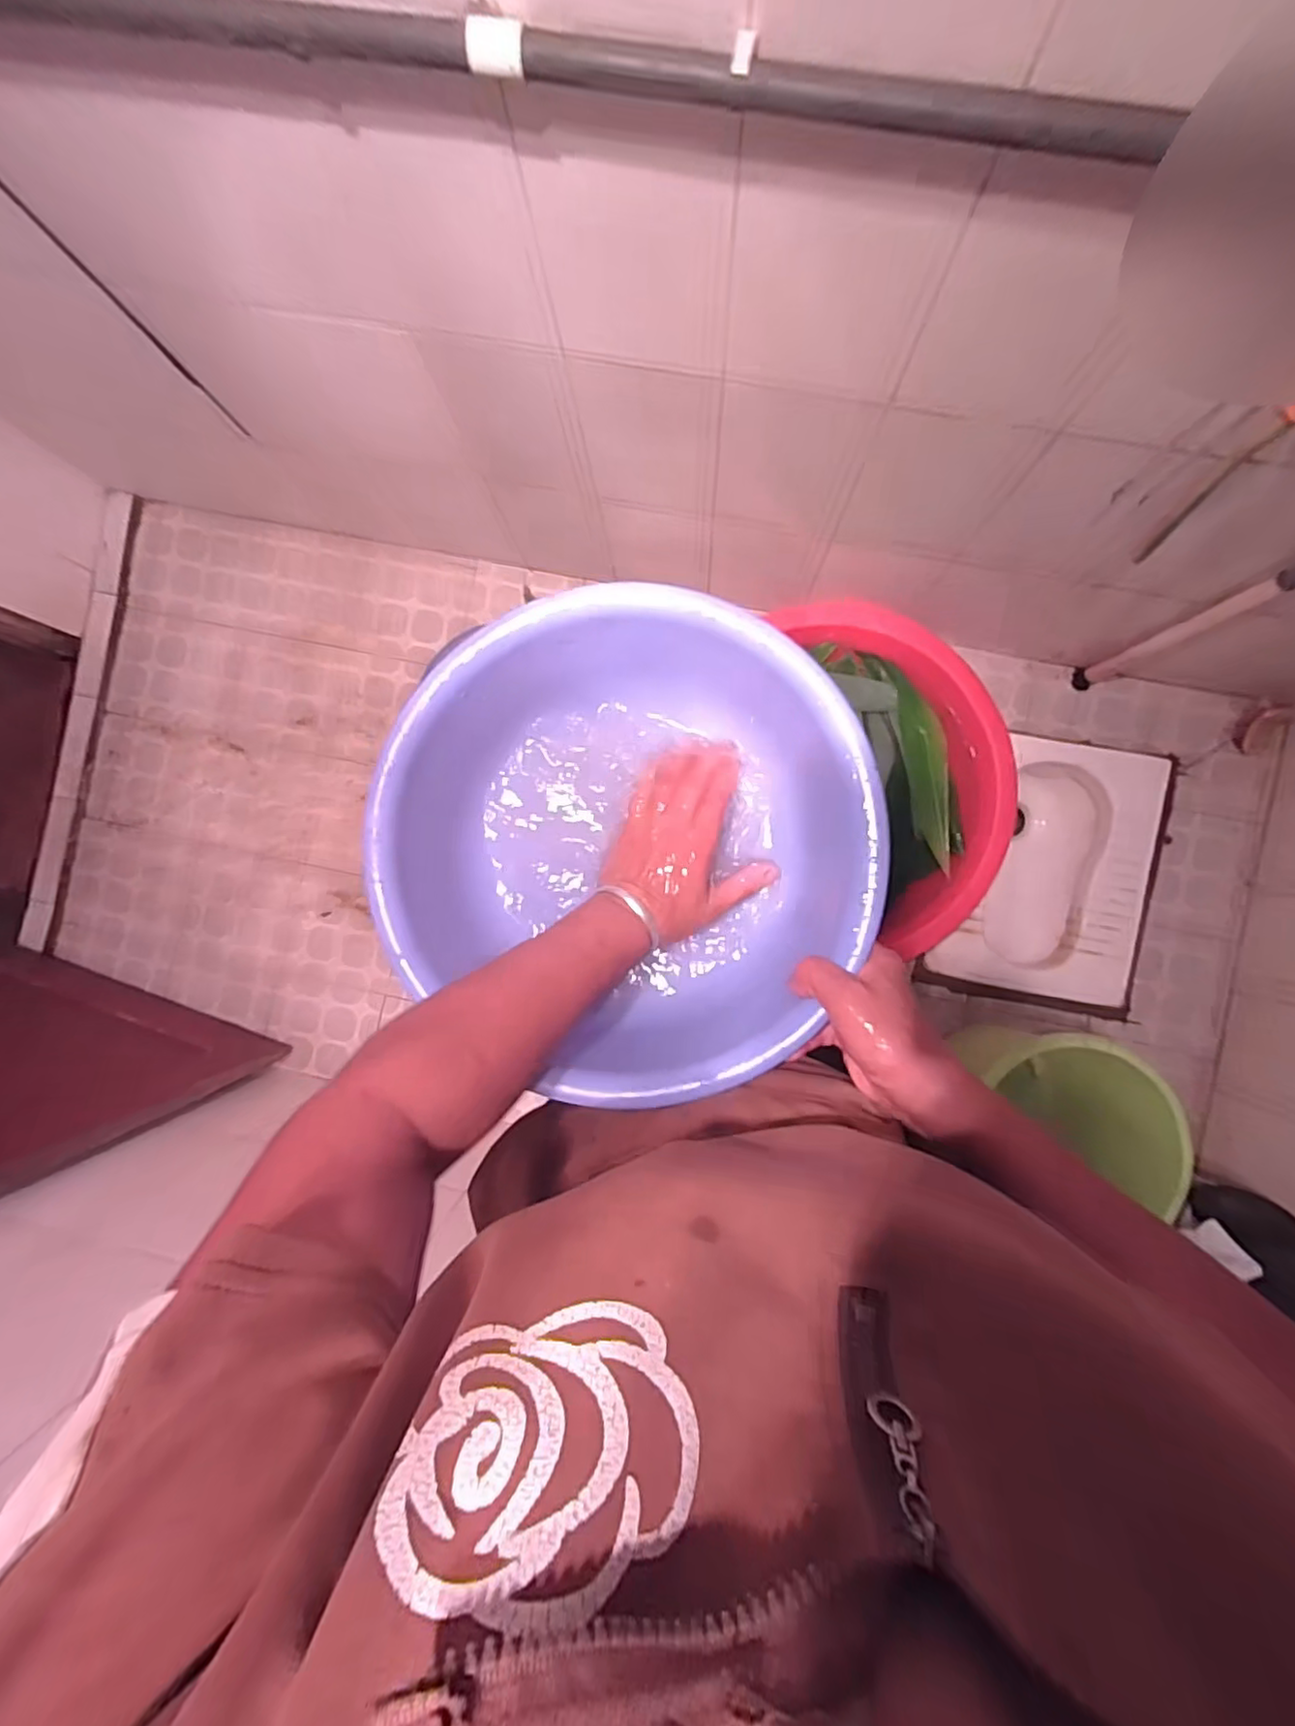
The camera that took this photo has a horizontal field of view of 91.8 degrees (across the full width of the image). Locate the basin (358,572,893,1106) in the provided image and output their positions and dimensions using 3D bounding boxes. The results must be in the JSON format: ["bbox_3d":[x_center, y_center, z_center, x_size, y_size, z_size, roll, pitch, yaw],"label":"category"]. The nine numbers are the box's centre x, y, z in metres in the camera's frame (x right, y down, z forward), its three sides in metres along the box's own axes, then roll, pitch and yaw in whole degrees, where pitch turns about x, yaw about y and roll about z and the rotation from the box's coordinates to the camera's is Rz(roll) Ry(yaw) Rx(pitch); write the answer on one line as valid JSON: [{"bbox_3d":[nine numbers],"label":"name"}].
[{"bbox_3d":[-0.012,-0.022,0.459,0.335,0.116,0.309,43,92,3],"label":"basin"}]

